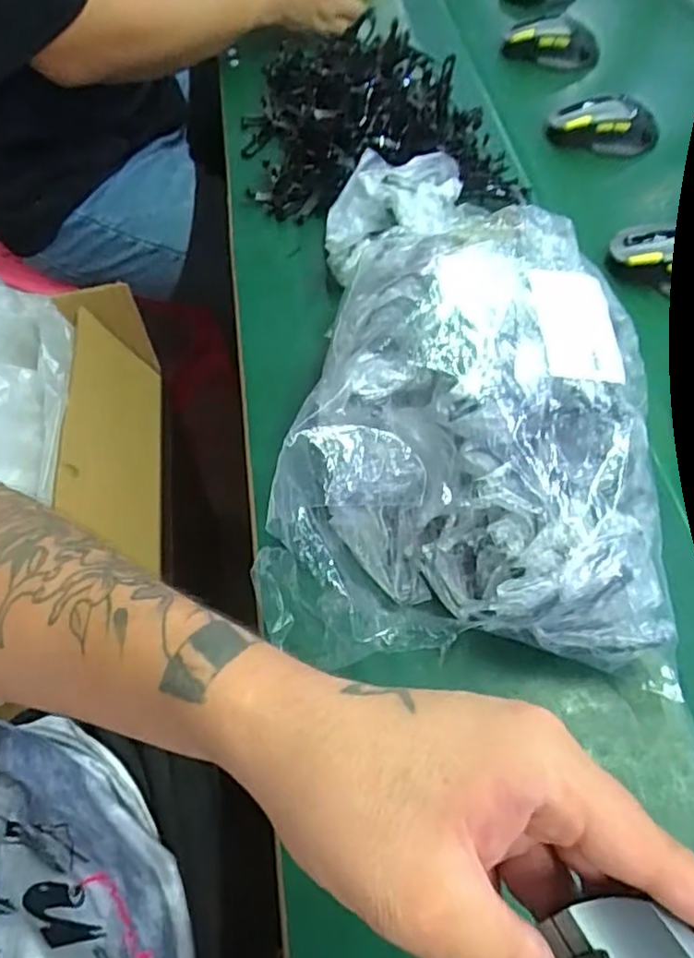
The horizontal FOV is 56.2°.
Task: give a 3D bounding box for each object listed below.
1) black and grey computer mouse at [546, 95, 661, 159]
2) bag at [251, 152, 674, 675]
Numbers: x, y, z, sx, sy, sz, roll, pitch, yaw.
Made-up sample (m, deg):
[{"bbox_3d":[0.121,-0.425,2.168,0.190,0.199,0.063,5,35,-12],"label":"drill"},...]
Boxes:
[{"bbox_3d":[0.257,-0.352,0.657,0.107,0.043,0.048,-7,58,-5],"label":"black and grey computer mouse"},{"bbox_3d":[0.074,-0.040,0.409,0.227,0.137,0.277,3,58,1],"label":"bag"}]

